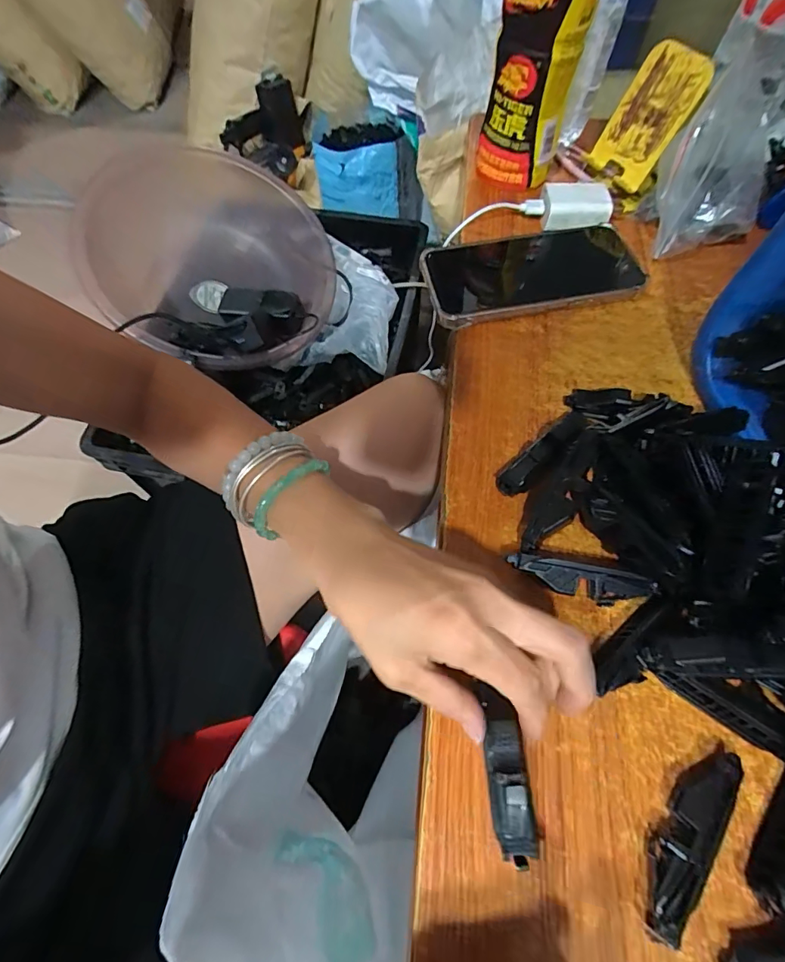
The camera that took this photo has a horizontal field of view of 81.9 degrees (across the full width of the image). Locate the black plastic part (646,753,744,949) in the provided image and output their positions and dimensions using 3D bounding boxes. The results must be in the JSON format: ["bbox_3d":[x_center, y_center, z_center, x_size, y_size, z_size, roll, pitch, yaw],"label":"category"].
[{"bbox_3d":[0.127,0.153,0.197,0.017,0.017,0.078,36,68,17],"label":"black plastic part"}]

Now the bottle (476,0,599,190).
[{"bbox_3d":[0.109,-0.321,0.338,0.066,0.192,0.056,10,63,5],"label":"bottle"}]

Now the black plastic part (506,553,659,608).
[{"bbox_3d":[0.101,0.055,0.247,0.074,0.020,0.016,12,63,6],"label":"black plastic part"}]

